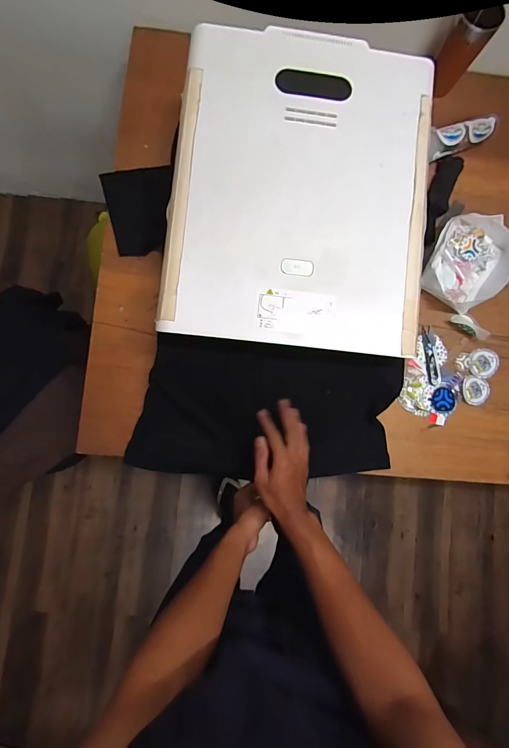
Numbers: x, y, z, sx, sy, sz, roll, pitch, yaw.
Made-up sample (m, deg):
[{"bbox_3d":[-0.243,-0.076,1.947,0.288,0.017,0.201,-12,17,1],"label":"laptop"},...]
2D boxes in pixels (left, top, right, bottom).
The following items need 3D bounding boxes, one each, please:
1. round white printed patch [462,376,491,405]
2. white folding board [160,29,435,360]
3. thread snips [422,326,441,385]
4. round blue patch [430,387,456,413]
[{"bbox_3d":[0.443,0.034,0.696,0.059,0.007,0.055,1,84,-5],"label":"round white printed patch"},{"bbox_3d":[0.073,-0.290,0.542,0.389,0.031,0.492,6,82,-4],"label":"white folding board"},{"bbox_3d":[0.353,-0.037,0.700,0.026,0.005,0.119,-9,85,-6],"label":"thread snips"},{"bbox_3d":[0.376,0.051,0.692,0.049,0.005,0.047,6,84,-4],"label":"round blue patch"}]

